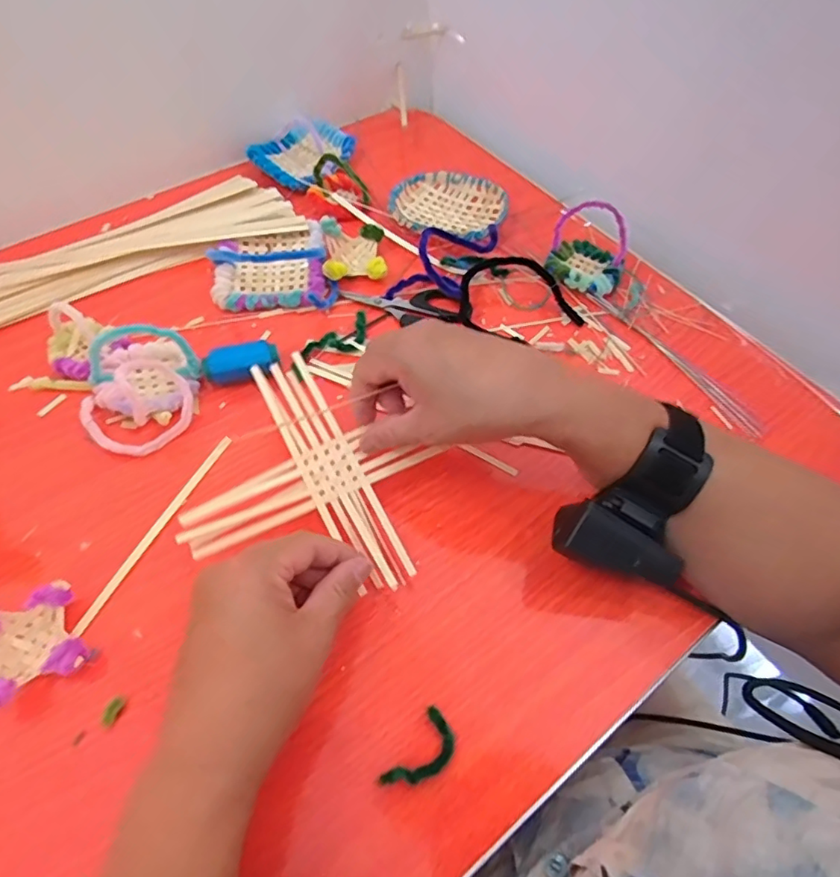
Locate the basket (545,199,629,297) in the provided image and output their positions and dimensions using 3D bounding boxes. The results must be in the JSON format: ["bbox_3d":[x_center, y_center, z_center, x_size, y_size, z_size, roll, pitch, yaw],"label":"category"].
[{"bbox_3d":[0.146,-0.165,0.483,0.066,0.060,0.060,21,59,11],"label":"basket"}]

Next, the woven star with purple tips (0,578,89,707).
[{"bbox_3d":[-0.214,0.113,0.310,0.050,0.031,0.055,-24,61,-16],"label":"woven star with purple tips"}]

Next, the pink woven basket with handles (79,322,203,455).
[{"bbox_3d":[-0.201,-0.042,0.394,0.076,0.058,0.093,5,57,1],"label":"pink woven basket with handles"}]

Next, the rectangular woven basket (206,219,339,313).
[{"bbox_3d":[-0.124,-0.158,0.470,0.101,0.056,0.098,-3,58,-4],"label":"rectangular woven basket"}]

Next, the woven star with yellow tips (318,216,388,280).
[{"bbox_3d":[-0.058,-0.163,0.490,0.052,0.028,0.059,-7,58,-6],"label":"woven star with yellow tips"}]

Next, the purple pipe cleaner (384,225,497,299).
[{"bbox_3d":[0.019,-0.148,0.474,0.056,0.048,0.086,32,62,17],"label":"purple pipe cleaner"}]

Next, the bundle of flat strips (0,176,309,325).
[{"bbox_3d":[-0.283,-0.152,0.482,0.353,0.011,0.108,-27,62,-18],"label":"bundle of flat strips"}]

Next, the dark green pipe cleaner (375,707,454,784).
[{"bbox_3d":[0.002,0.167,0.296,0.023,0.009,0.044,34,62,18],"label":"dark green pipe cleaner"}]

